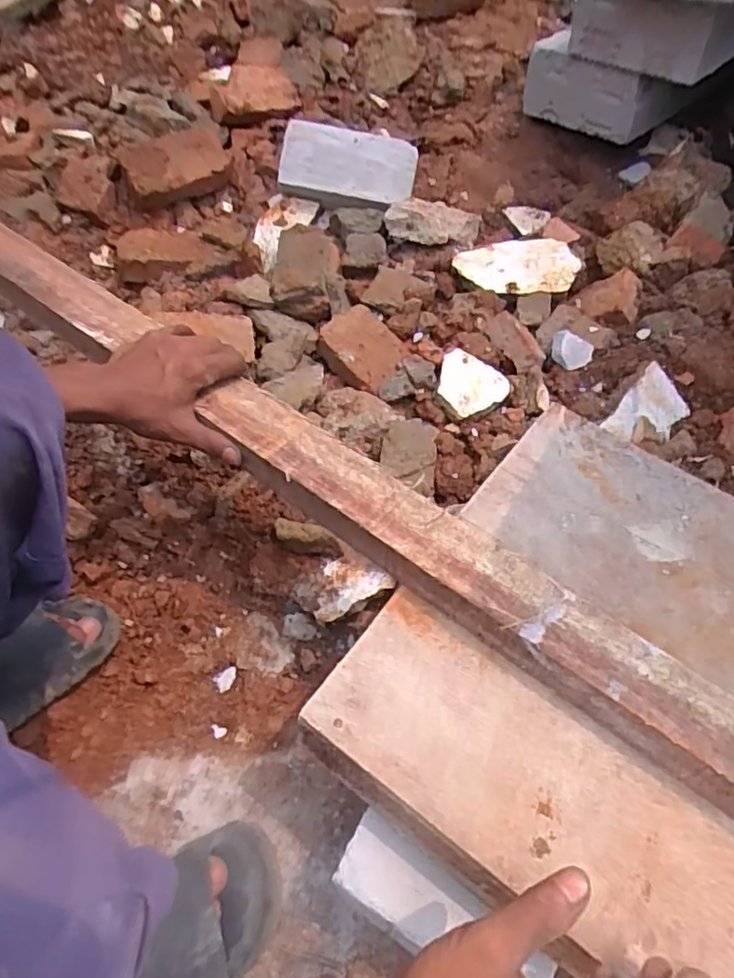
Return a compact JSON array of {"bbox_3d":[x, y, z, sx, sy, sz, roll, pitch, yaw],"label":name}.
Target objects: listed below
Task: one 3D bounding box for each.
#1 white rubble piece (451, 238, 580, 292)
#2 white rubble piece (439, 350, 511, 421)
[{"bbox_3d":[0.209,-0.314,0.869,0.164,0.028,0.105,7,63,6],"label":"white rubble piece"},{"bbox_3d":[0.118,-0.129,0.752,0.076,0.022,0.092,-35,66,-16],"label":"white rubble piece"}]

